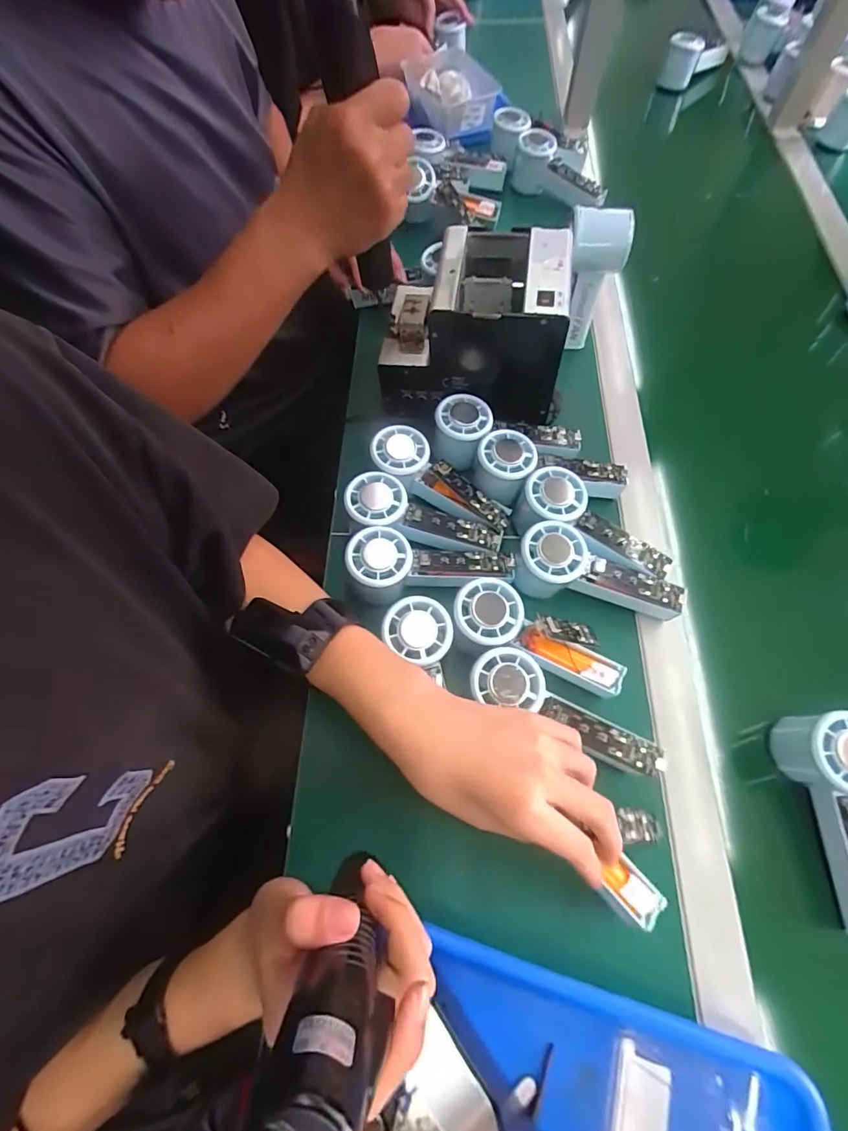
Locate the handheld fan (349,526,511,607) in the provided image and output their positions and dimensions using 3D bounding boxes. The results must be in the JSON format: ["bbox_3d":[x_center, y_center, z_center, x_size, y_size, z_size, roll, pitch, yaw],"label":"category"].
[{"bbox_3d":[0.007,0.004,0.451,0.148,0.055,0.057,1,65,0],"label":"handheld fan"}]

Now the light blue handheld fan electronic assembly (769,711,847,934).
[{"bbox_3d":[0.308,0.188,0.363,0.049,0.065,0.145,5,65,2],"label":"light blue handheld fan electronic assembly"}]

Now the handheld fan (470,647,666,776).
[{"bbox_3d":[0.110,0.116,0.389,0.155,0.033,0.046,31,68,-1],"label":"handheld fan"}]

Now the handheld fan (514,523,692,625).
[{"bbox_3d":[0.158,0.005,0.444,0.147,0.051,0.052,10,65,4],"label":"handheld fan"}]

